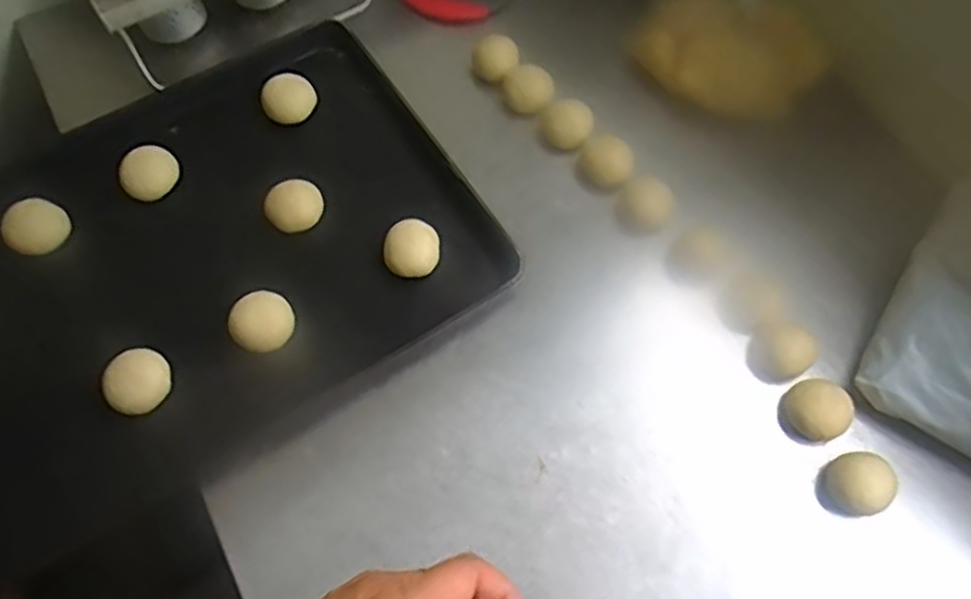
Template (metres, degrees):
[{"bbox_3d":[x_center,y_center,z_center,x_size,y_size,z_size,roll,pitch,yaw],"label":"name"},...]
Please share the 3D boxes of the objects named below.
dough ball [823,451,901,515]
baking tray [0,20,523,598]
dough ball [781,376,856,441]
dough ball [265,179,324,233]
[{"bbox_3d":[0.325,0.161,0.631,0.048,0.038,0.051,1,65,-1],"label":"dough ball"},{"bbox_3d":[-0.295,-0.043,0.709,0.557,0.033,0.421,-30,70,-14],"label":"baking tray"},{"bbox_3d":[0.306,0.099,0.662,0.052,0.038,0.047,25,67,10],"label":"dough ball"},{"bbox_3d":[-0.196,-0.096,0.741,0.056,0.027,0.050,-23,68,-11],"label":"dough ball"}]

